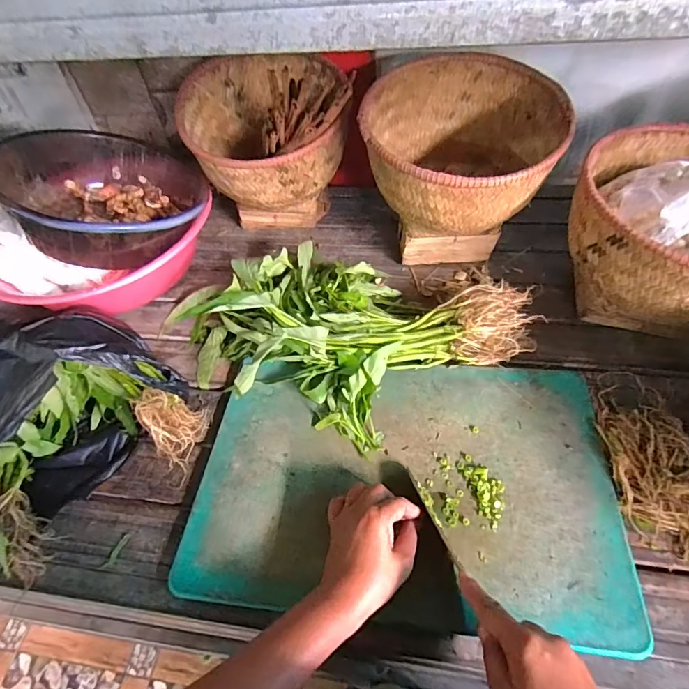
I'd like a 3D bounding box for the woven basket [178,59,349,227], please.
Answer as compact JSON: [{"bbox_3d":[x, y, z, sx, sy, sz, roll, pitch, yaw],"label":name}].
[{"bbox_3d":[-0.124,-0.320,0.740,0.248,0.240,0.265,-7,51,0],"label":"woven basket"}]

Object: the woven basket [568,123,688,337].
[{"bbox_3d":[0.419,-0.137,0.548,0.252,0.192,0.272,21,56,21],"label":"woven basket"}]

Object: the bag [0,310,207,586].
[{"bbox_3d":[-0.331,0.093,0.498,0.273,0.135,0.212,-36,56,-21],"label":"bag"}]

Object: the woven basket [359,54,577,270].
[{"bbox_3d":[0.163,-0.247,0.648,0.250,0.229,0.263,1,51,7],"label":"woven basket"}]

